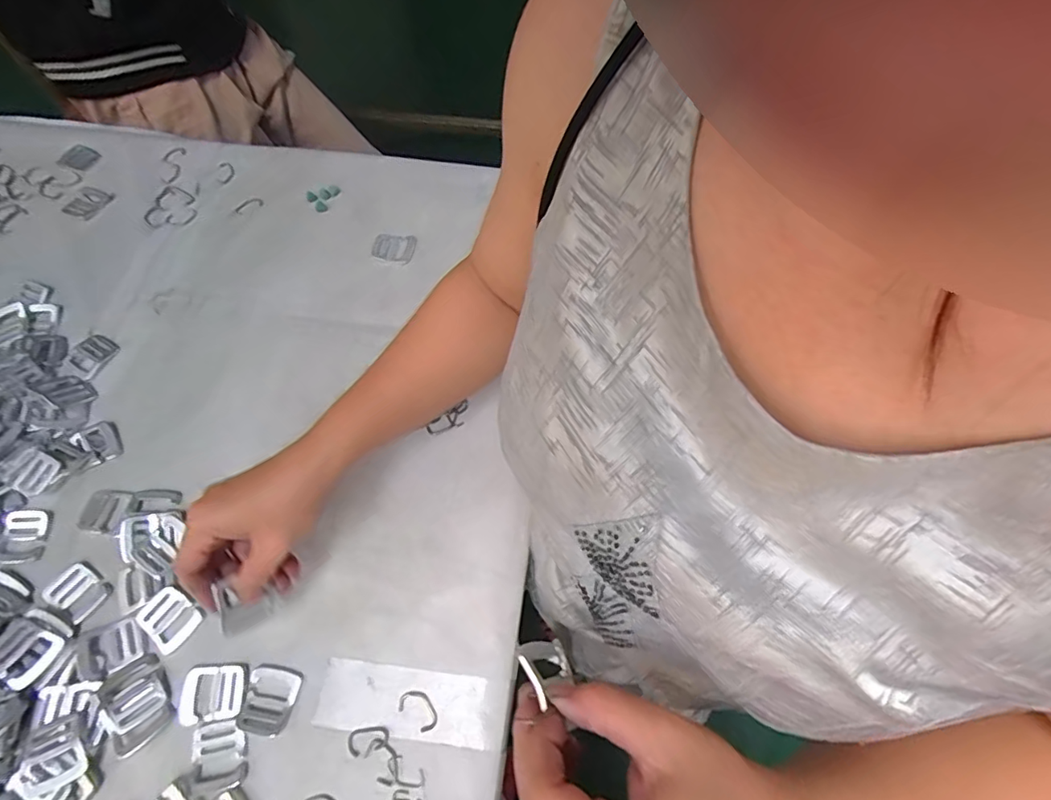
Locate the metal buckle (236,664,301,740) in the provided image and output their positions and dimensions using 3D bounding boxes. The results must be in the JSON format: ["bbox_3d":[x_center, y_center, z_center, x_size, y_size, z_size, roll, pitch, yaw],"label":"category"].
[{"bbox_3d":[-0.193,0.227,0.382,0.037,0.004,0.046,7,65,3],"label":"metal buckle"}]

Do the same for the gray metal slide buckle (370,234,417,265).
[{"bbox_3d":[-0.147,-0.169,0.566,0.046,0.009,0.039,10,65,4],"label":"gray metal slide buckle"}]

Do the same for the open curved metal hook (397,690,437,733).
[{"bbox_3d":[-0.080,0.232,0.381,0.032,0.004,0.020,34,69,14],"label":"open curved metal hook"}]

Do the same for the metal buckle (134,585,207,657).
[{"bbox_3d":[-0.284,0.172,0.402,0.044,0.009,0.038,36,69,15],"label":"metal buckle"}]

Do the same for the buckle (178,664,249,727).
[{"bbox_3d":[-0.237,0.221,0.381,0.052,0.006,0.038,-4,65,-3],"label":"buckle"}]

